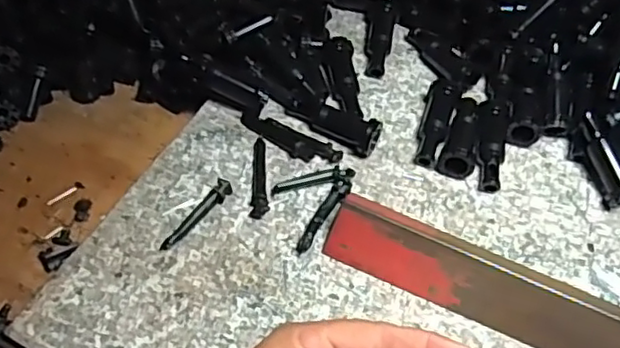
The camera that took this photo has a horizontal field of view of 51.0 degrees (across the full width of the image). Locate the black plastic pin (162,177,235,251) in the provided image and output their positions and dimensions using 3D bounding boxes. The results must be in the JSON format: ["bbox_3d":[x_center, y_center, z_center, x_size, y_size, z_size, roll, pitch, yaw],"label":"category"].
[{"bbox_3d":[-0.070,0.025,0.399,0.011,0.008,0.058,36,58,18],"label":"black plastic pin"}]

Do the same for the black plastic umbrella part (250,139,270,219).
[{"bbox_3d":[-0.032,0.002,0.421,0.011,0.006,0.060,4,54,-4],"label":"black plastic umbrella part"}]

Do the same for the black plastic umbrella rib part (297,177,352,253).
[{"bbox_3d":[0.009,0.026,0.409,0.011,0.005,0.057,27,56,12],"label":"black plastic umbrella rib part"}]

